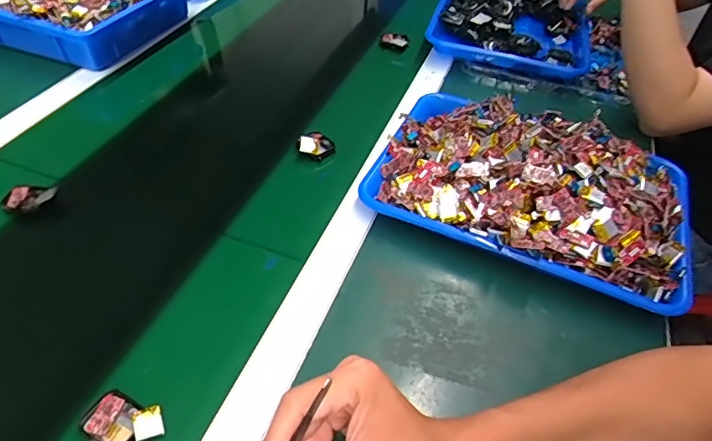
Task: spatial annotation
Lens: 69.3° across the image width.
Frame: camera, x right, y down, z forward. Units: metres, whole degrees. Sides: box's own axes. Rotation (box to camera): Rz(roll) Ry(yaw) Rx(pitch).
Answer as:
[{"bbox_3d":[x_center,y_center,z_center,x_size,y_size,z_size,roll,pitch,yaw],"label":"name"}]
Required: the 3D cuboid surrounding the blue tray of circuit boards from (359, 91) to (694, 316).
[{"bbox_3d":[0.194,-0.045,0.571,0.331,0.073,0.236,19,45,16],"label":"blue tray of circuit boards"}]

